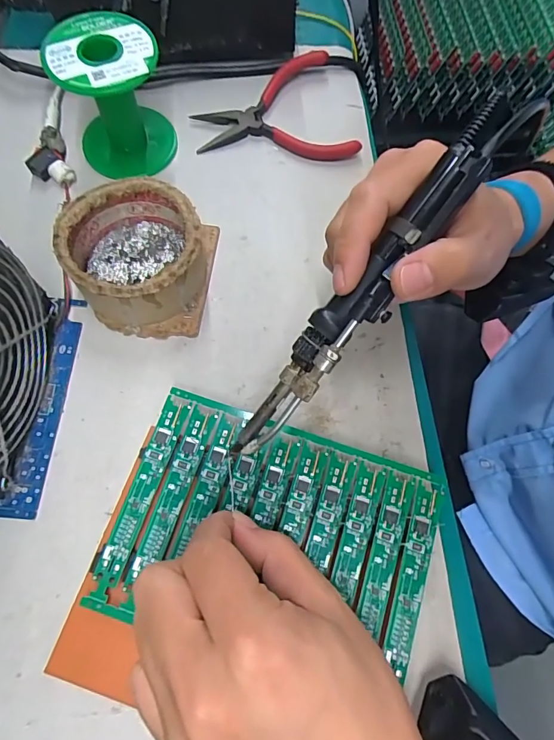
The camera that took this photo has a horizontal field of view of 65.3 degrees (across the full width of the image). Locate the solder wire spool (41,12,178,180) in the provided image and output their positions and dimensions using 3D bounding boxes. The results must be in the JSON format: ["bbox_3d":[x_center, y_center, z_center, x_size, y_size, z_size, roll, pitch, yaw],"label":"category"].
[{"bbox_3d":[-0.110,-0.185,0.298,0.066,0.071,0.066,1,71,-2],"label":"solder wire spool"}]

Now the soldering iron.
[{"bbox_3d":[0.043,-0.037,0.208,0.025,0.019,0.208,40,102,11],"label":"soldering iron"}]

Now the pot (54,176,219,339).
[{"bbox_3d":[-0.088,-0.071,0.275,0.084,0.045,0.086,1,71,-2],"label":"pot"}]

